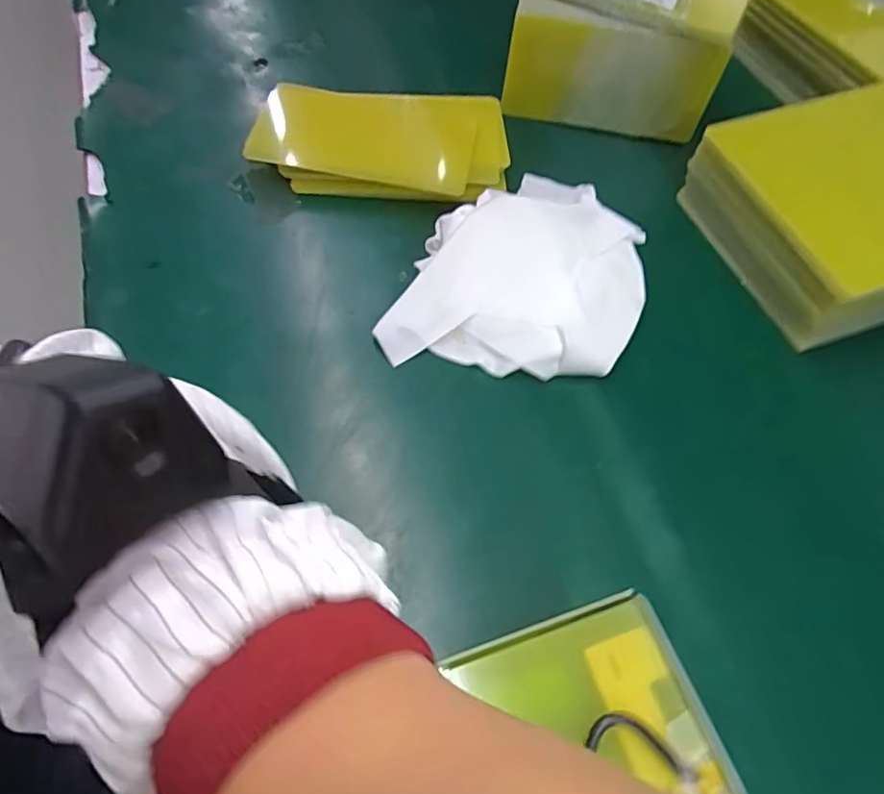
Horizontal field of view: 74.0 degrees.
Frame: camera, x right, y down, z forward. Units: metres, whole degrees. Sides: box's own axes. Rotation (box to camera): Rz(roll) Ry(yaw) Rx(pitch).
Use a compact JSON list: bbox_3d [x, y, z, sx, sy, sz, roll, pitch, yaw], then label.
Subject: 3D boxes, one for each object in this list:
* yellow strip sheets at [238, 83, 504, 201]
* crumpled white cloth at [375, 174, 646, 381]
[{"bbox_3d":[-0.039,-0.166,0.383,0.158,0.023,0.090,6,61,0],"label":"yellow strip sheets"},{"bbox_3d":[0.054,-0.075,0.337,0.121,0.028,0.164,22,62,9],"label":"crumpled white cloth"}]

